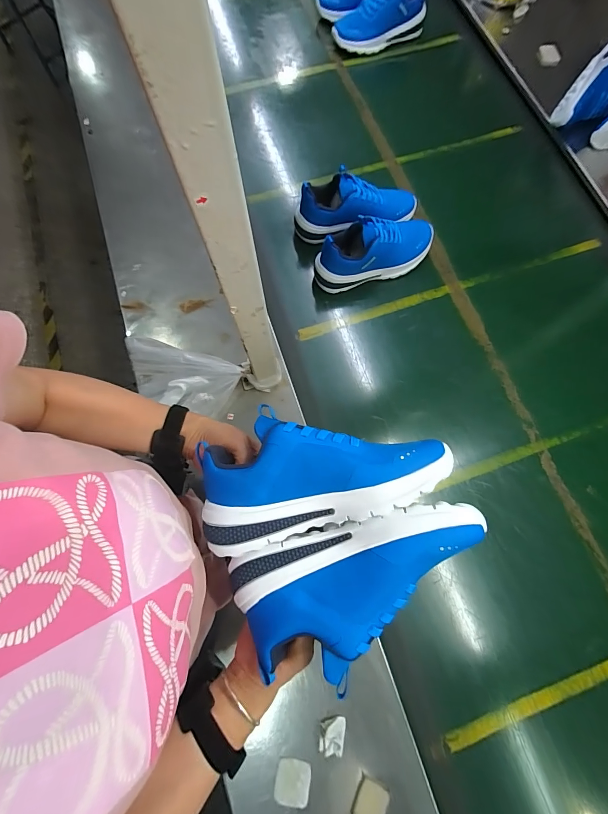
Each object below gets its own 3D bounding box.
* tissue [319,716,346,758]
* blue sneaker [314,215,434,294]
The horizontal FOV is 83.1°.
[{"bbox_3d":[0.040,0.462,0.484,0.034,0.027,0.041,9,76,2],"label":"tissue"},{"bbox_3d":[0.145,-0.320,0.685,0.256,0.108,0.092,-17,77,-4],"label":"blue sneaker"}]

